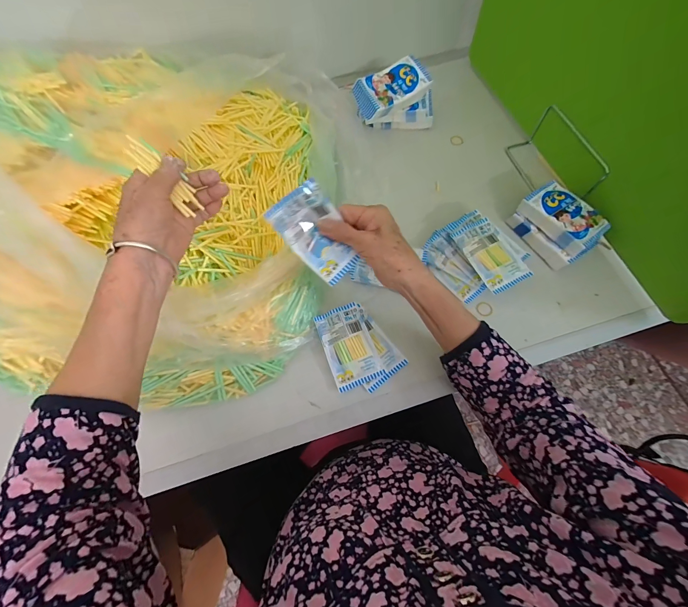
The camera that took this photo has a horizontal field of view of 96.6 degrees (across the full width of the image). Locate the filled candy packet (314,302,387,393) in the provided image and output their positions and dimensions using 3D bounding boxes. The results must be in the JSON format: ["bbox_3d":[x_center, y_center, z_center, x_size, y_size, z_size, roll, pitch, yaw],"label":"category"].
[{"bbox_3d":[0.005,0.057,0.413,0.063,0.019,0.105,-21,70,-5],"label":"filled candy packet"}]

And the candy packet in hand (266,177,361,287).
[{"bbox_3d":[-0.028,-0.074,0.332,0.059,0.024,0.102,-41,107,-1],"label":"candy packet in hand"}]

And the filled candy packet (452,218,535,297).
[{"bbox_3d":[0.206,-0.070,0.430,0.061,0.009,0.106,-28,71,-7],"label":"filled candy packet"}]

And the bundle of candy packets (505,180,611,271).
[{"bbox_3d":[0.317,-0.119,0.453,0.085,0.046,0.109,-33,72,-9],"label":"bundle of candy packets"}]

